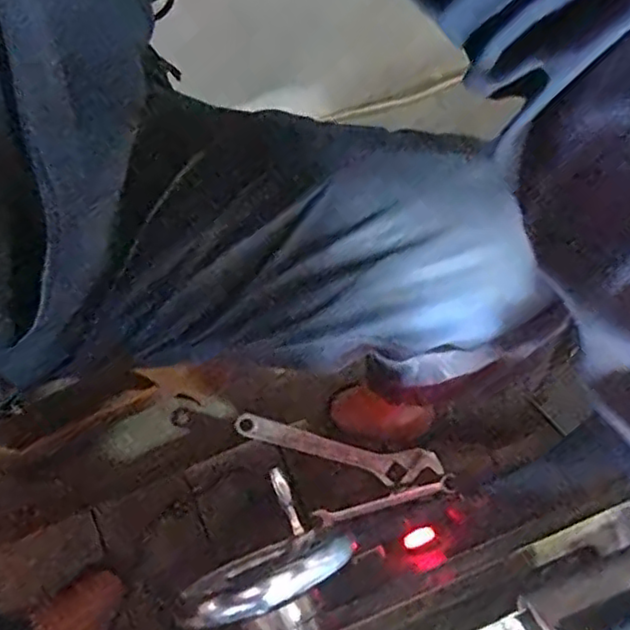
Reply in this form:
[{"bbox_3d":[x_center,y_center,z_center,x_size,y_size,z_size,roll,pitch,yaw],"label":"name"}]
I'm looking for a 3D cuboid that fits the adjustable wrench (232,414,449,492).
[{"bbox_3d":[0.030,0.184,0.906,0.280,0.013,0.055,15,78,3],"label":"adjustable wrench"}]

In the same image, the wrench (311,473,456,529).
[{"bbox_3d":[0.097,0.252,0.898,0.184,0.011,0.024,-17,72,5],"label":"wrench"}]

